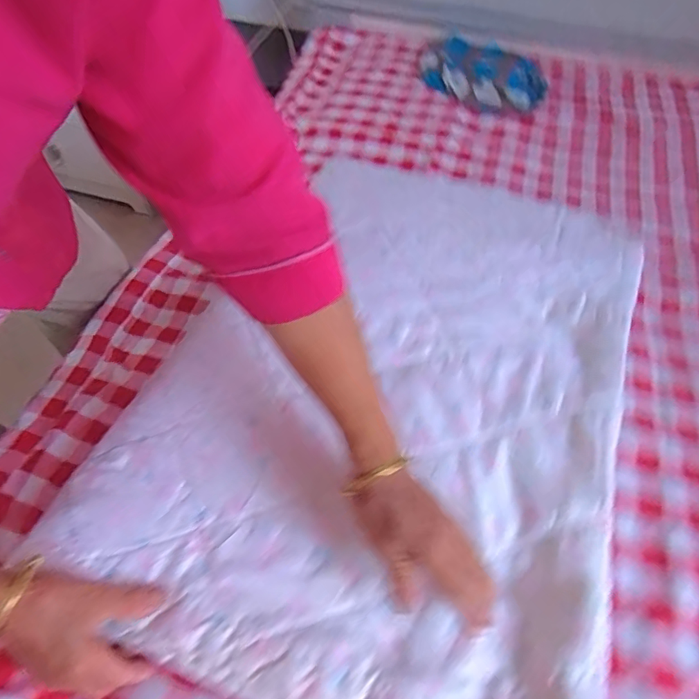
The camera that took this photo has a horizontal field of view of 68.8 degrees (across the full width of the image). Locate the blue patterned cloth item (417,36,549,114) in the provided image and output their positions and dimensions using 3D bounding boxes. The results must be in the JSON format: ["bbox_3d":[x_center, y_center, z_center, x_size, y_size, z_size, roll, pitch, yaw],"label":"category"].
[{"bbox_3d":[0.272,-0.565,1.050,0.262,0.038,0.227,25,56,16],"label":"blue patterned cloth item"}]

